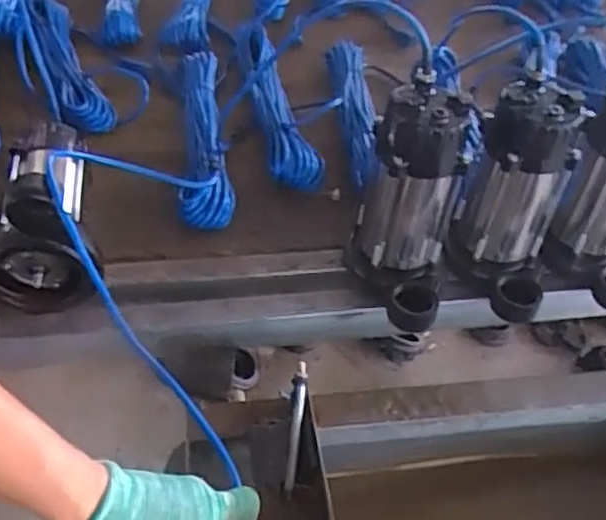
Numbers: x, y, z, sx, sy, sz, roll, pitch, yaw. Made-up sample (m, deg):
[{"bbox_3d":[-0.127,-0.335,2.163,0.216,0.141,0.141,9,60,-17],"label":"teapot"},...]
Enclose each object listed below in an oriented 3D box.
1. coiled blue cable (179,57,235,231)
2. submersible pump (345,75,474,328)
[{"bbox_3d":[-0.139,-0.177,0.967,0.075,0.070,0.333,0,46,-8],"label":"coiled blue cable"},{"bbox_3d":[0.112,-0.058,0.747,0.106,0.224,0.137,12,46,5],"label":"submersible pump"}]

